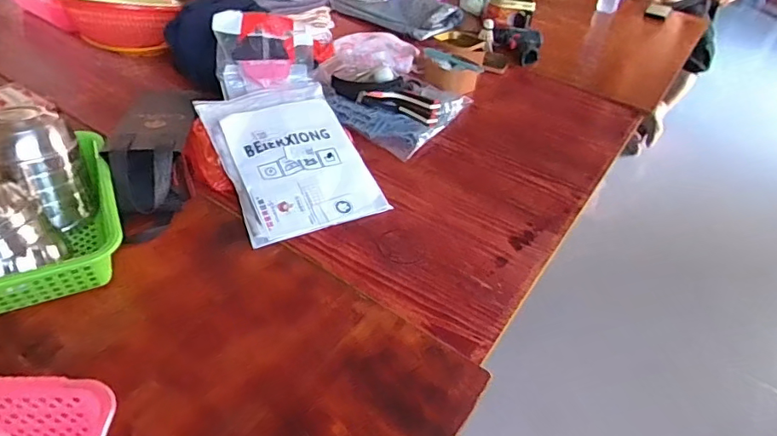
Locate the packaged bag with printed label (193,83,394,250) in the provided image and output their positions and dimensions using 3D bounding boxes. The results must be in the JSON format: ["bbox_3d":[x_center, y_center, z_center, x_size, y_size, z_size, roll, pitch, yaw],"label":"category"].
[{"bbox_3d":[-0.164,-0.108,0.832,0.216,0.023,0.310,-18,62,-23],"label":"packaged bag with printed label"}]

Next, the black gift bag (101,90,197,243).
[{"bbox_3d":[-0.362,-0.083,0.762,0.107,0.098,0.226,-4,43,-12],"label":"black gift bag"}]

